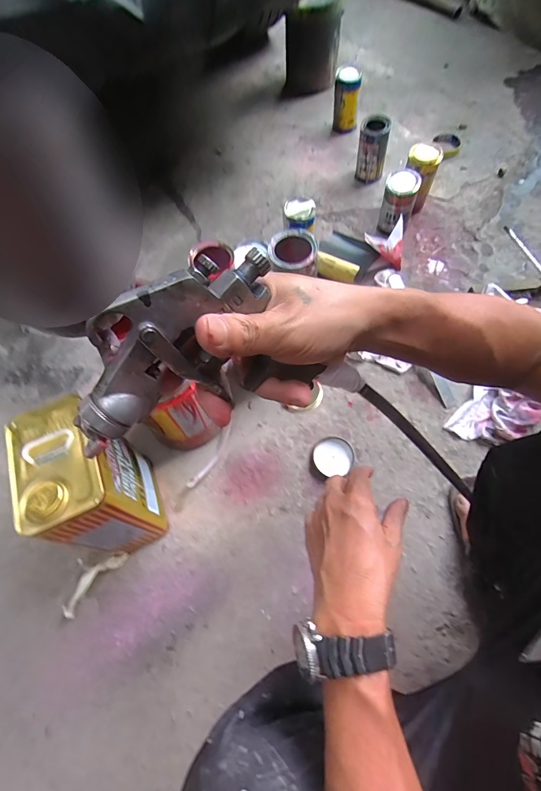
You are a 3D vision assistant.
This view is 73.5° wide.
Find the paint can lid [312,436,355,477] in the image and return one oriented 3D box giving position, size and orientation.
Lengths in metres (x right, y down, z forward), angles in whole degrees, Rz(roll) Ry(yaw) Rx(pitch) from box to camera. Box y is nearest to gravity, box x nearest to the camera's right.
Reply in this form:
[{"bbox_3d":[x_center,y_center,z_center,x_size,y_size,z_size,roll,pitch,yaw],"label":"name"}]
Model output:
[{"bbox_3d":[0.119,0.114,0.692,0.078,0.013,0.070,-15,68,-4],"label":"paint can lid"}]

